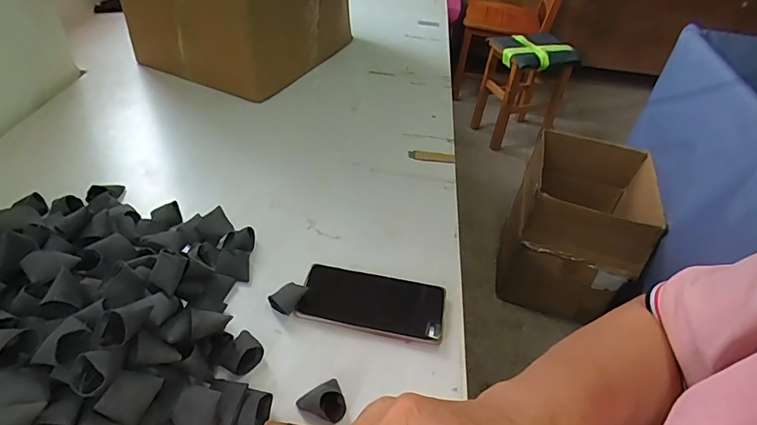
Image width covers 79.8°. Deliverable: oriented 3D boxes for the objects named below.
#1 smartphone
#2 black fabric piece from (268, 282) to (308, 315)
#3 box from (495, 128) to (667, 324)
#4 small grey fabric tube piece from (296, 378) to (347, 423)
[{"bbox_3d":[-0.005,0.102,0.515,0.161,0.012,0.077,10,42,3],"label":"smartphone"},{"bbox_3d":[-0.101,0.094,0.504,0.032,0.028,0.031,32,48,24],"label":"black fabric piece"},{"bbox_3d":[0.599,0.044,1.408,0.328,0.448,0.385,15,43,8],"label":"box"},{"bbox_3d":[-0.048,0.173,0.417,0.041,0.028,0.037,-24,51,-30],"label":"small grey fabric tube piece"}]

